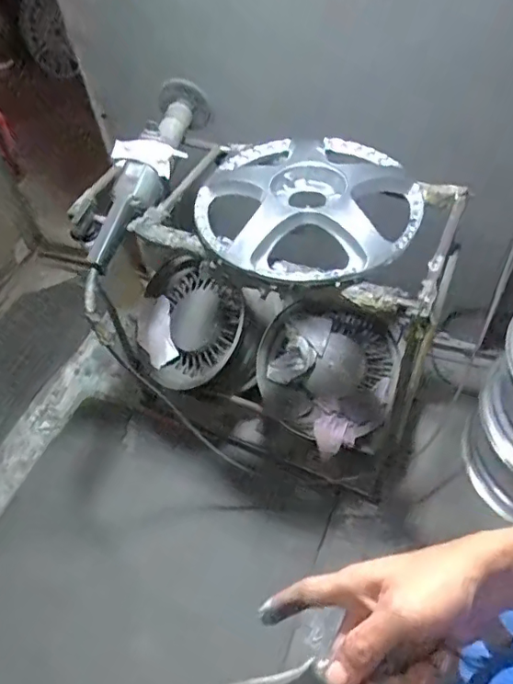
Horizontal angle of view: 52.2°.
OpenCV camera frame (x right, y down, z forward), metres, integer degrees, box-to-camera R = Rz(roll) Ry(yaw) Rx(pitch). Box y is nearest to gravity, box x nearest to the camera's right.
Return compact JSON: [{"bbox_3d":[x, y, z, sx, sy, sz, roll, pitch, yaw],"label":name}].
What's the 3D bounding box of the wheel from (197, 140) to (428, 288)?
[{"bbox_3d":[0.097,-0.272,1.009,0.426,0.067,0.405,-2,51,3],"label":"wheel"}]

